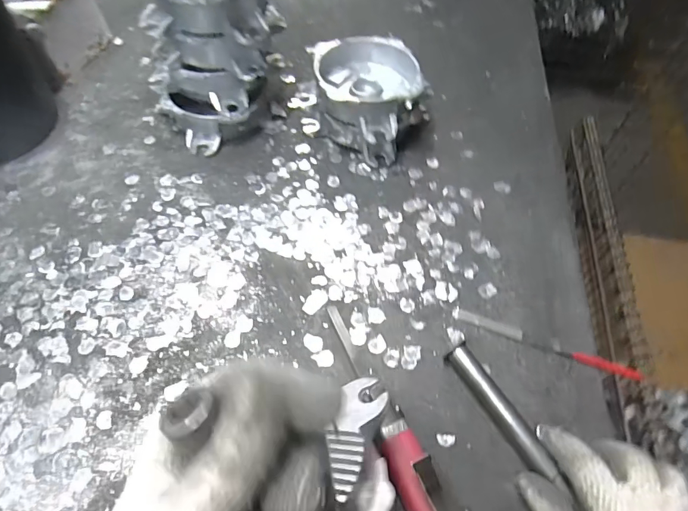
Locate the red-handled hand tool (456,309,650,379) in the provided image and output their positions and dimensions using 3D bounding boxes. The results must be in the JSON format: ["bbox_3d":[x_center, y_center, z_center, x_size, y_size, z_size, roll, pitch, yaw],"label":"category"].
[{"bbox_3d":[0.193,0.084,0.427,0.170,0.008,0.013,20,57,12],"label":"red-handled hand tool"}]

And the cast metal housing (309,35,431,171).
[{"bbox_3d":[0.030,-0.205,0.573,0.142,0.088,0.130,1,55,-1],"label":"cast metal housing"}]

